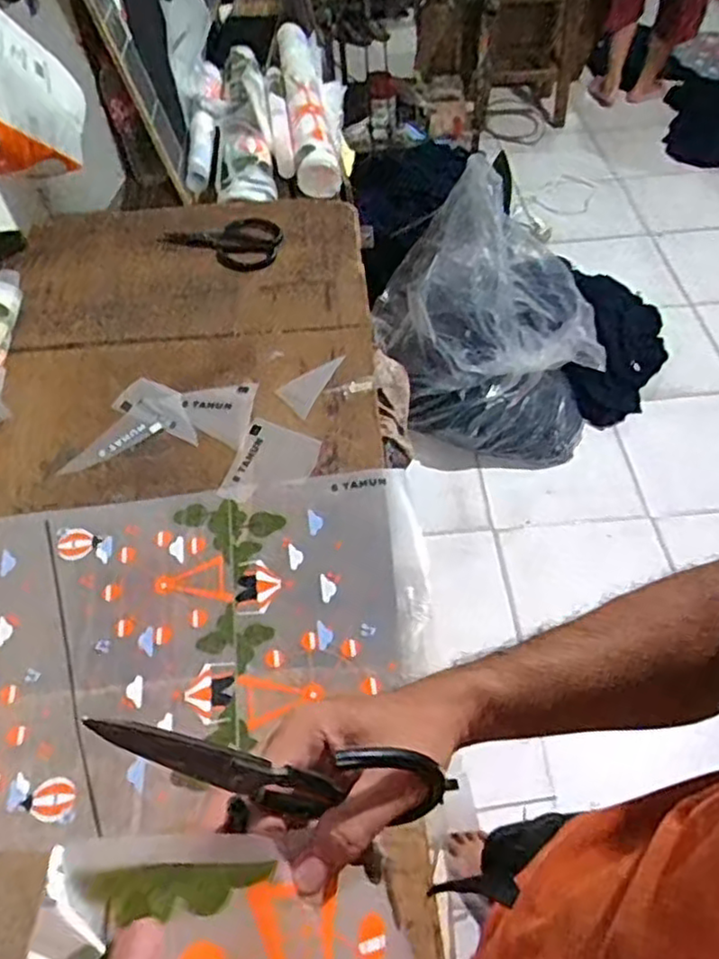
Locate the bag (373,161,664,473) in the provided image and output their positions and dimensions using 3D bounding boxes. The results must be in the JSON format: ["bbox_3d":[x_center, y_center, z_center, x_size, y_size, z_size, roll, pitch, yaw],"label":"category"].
[{"bbox_3d":[0.464,-0.443,1.858,0.821,0.500,0.662,-3,53,1],"label":"bag"}]

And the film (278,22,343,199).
[{"bbox_3d":[-0.111,-0.775,1.411,0.080,0.085,0.626,-8,53,-2],"label":"film"}]

